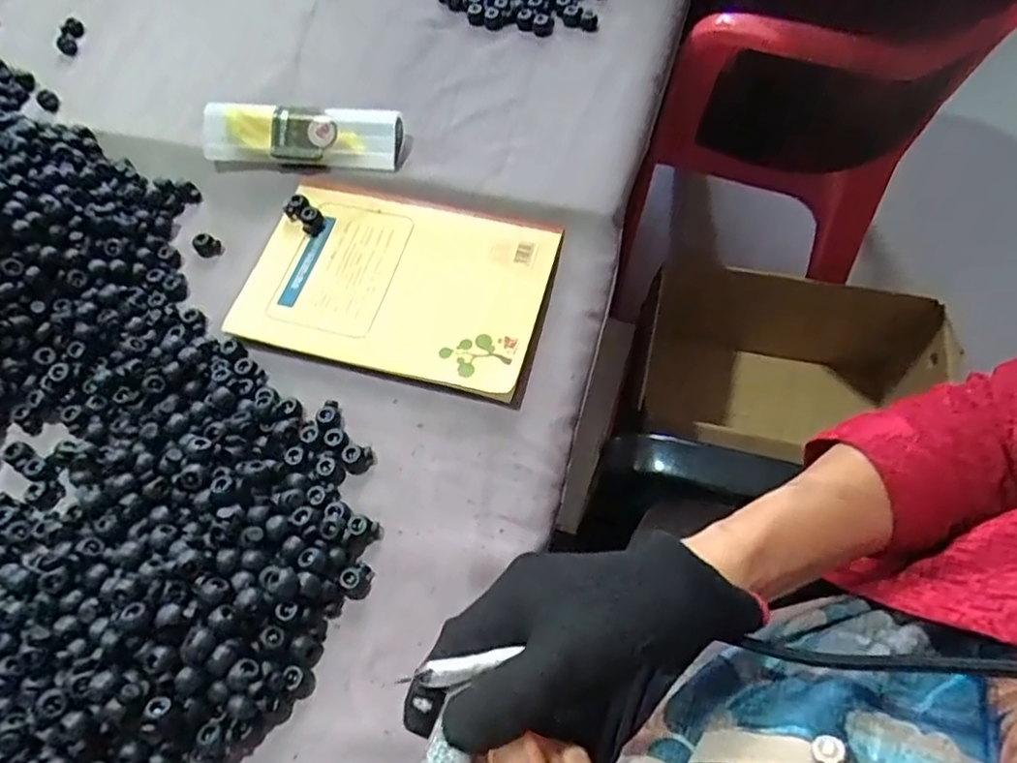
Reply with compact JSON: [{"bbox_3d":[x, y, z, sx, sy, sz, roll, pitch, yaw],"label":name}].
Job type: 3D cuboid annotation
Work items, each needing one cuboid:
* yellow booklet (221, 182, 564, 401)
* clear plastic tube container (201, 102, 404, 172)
[{"bbox_3d":[-0.078,-0.071,0.470,0.204,0.010,0.138,14,65,10],"label":"yellow booklet"},{"bbox_3d":[-0.158,-0.185,0.512,0.154,0.033,0.038,4,63,5],"label":"clear plastic tube container"}]

